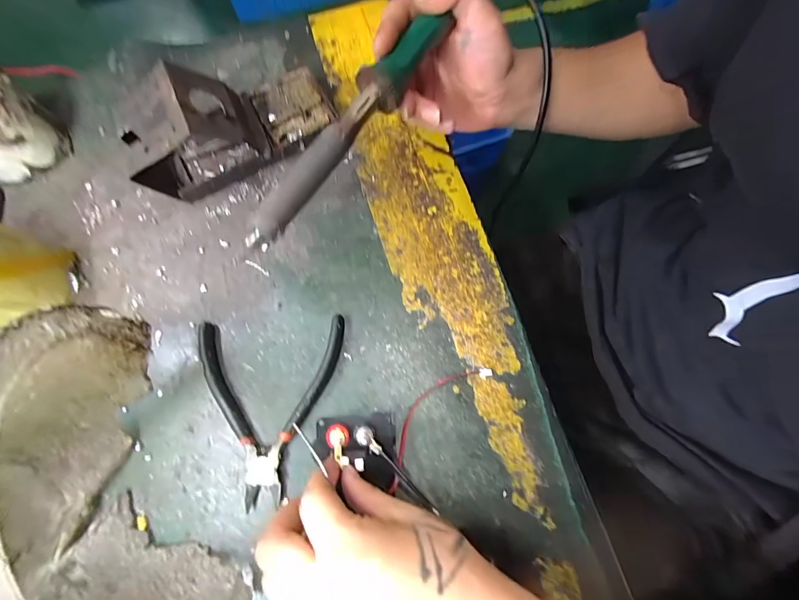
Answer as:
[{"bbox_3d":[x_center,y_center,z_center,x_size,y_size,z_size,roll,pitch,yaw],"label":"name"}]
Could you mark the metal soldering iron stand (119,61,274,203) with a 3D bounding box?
[{"bbox_3d":[-0.171,-0.139,0.320,0.103,0.082,0.064,-25,75,-7],"label":"metal soldering iron stand"}]

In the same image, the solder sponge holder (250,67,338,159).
[{"bbox_3d":[-0.100,-0.179,0.363,0.065,0.022,0.073,-25,75,-7],"label":"solder sponge holder"}]

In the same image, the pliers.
[{"bbox_3d":[-0.102,0.081,0.292,0.113,0.012,0.136,-1,74,0],"label":"pliers"}]

